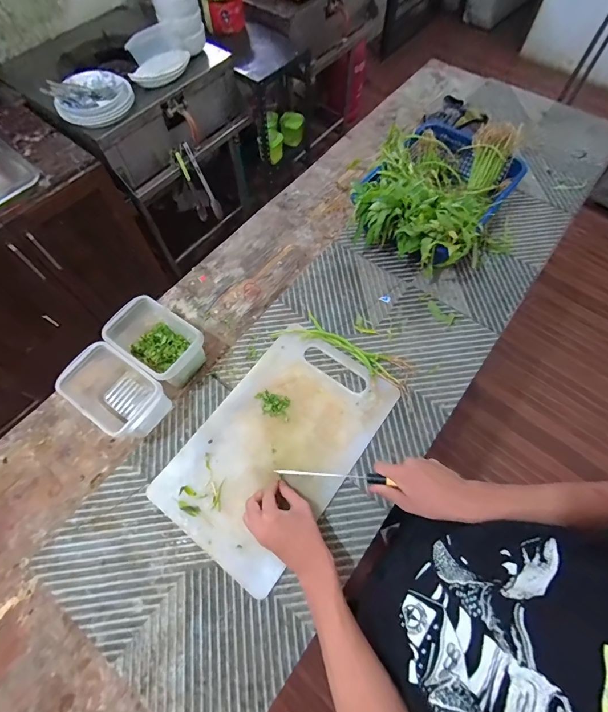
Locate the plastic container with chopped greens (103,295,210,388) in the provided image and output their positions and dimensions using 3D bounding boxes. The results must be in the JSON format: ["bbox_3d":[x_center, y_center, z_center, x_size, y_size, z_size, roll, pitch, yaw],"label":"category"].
[{"bbox_3d":[-0.257,-0.017,0.648,0.152,0.098,0.103,33,71,14],"label":"plastic container with chopped greens"}]

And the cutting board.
[{"bbox_3d":[-0.037,0.138,0.616,0.244,0.012,0.377,35,71,15],"label":"cutting board"}]

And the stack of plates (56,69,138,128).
[{"bbox_3d":[-0.638,-0.786,1.093,0.203,0.040,0.216,32,70,14],"label":"stack of plates"}]

